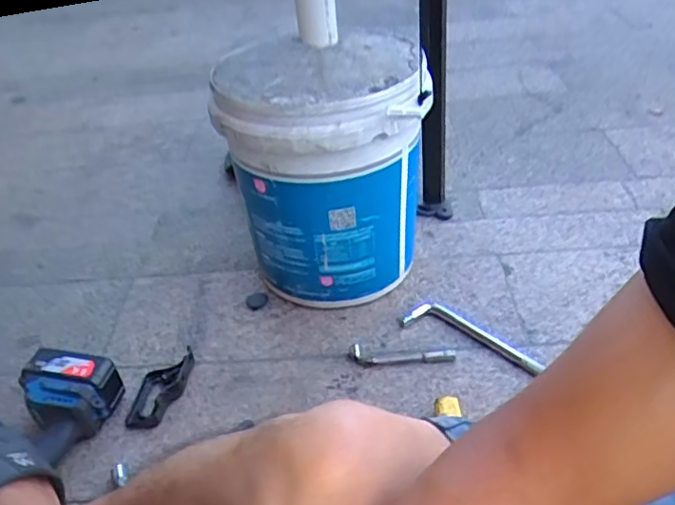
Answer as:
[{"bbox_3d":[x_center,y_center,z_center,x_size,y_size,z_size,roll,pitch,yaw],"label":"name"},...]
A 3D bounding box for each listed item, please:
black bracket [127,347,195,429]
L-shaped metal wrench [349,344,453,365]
[{"bbox_3d":[-0.229,0.174,0.802,0.060,0.015,0.127,8,39,16],"label":"black bracket"},{"bbox_3d":[0.085,0.141,0.821,0.139,0.012,0.031,2,38,8],"label":"L-shaped metal wrench"}]

